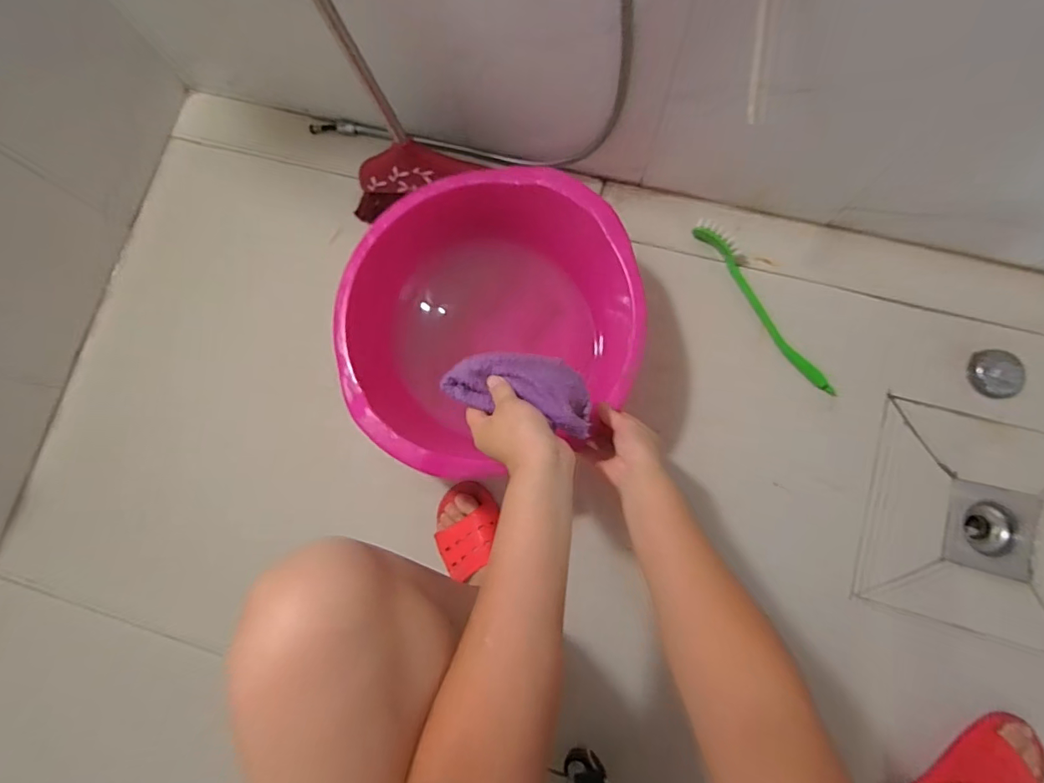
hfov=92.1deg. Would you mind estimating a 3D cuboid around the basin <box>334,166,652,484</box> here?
[{"bbox_3d":[-0.043,-0.090,0.728,0.386,0.211,0.364,0,82,0],"label":"basin"}]

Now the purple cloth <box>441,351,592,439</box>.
[{"bbox_3d":[0.002,-0.004,0.506,0.152,0.034,0.066,13,82,-10],"label":"purple cloth"}]

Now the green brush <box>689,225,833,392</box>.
[{"bbox_3d":[0.387,-0.135,0.810,0.029,0.050,0.332,-34,80,-3],"label":"green brush"}]

